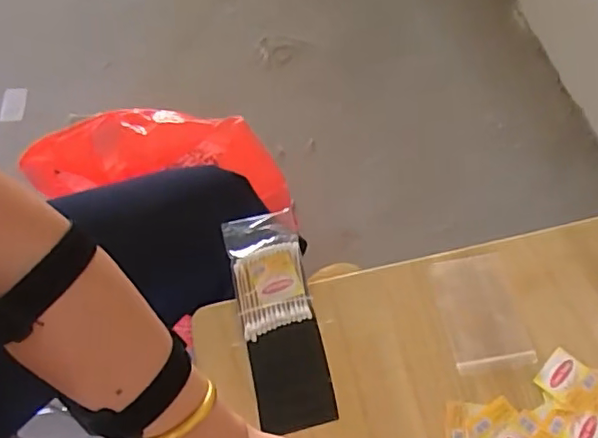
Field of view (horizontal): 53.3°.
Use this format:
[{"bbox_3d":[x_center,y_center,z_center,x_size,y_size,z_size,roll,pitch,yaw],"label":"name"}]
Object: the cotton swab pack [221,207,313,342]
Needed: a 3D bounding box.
[{"bbox_3d":[-0.027,0.046,0.536,0.066,0.015,0.111,-14,61,-4],"label":"cotton swab pack"}]

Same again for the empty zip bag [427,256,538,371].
[{"bbox_3d":[0.156,0.080,0.512,0.066,0.004,0.098,-9,65,-5],"label":"empty zip bag"}]

